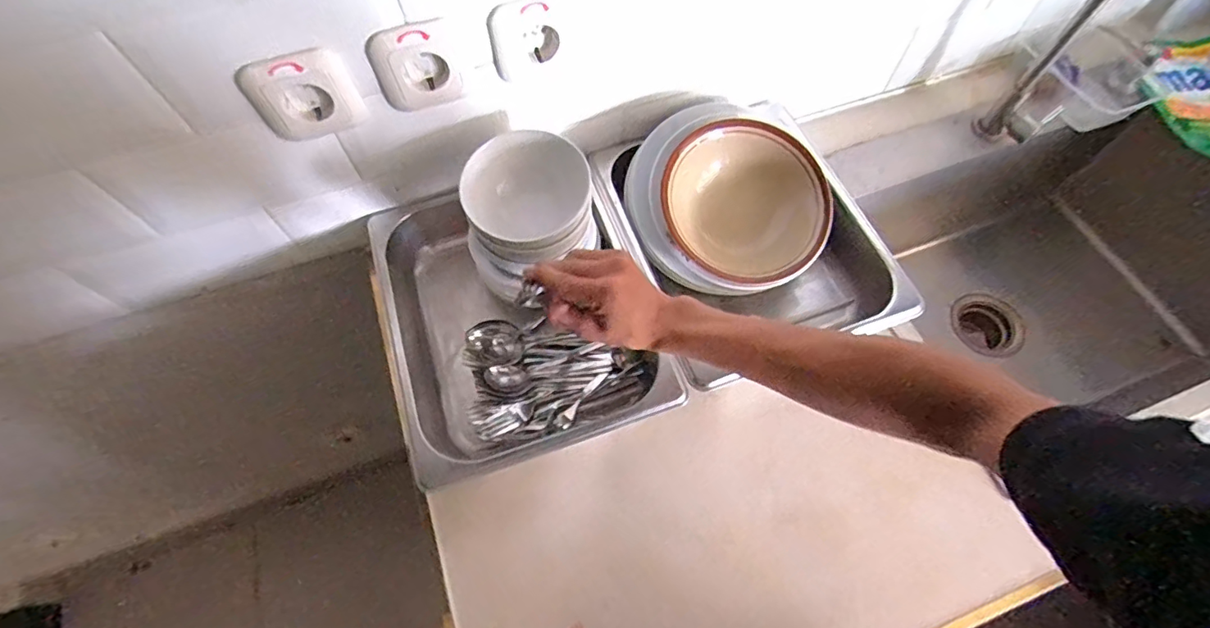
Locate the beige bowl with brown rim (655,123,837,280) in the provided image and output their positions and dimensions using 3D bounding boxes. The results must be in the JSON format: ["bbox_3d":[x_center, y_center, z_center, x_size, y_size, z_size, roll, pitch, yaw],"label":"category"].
[{"bbox_3d":[0.153,-0.122,0.563,0.183,0.045,0.183,0,95,-4],"label":"beige bowl with brown rim"}]

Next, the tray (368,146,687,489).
[{"bbox_3d":[-0.090,-0.003,0.584,0.272,0.070,0.322,-17,65,-8],"label":"tray"}]

